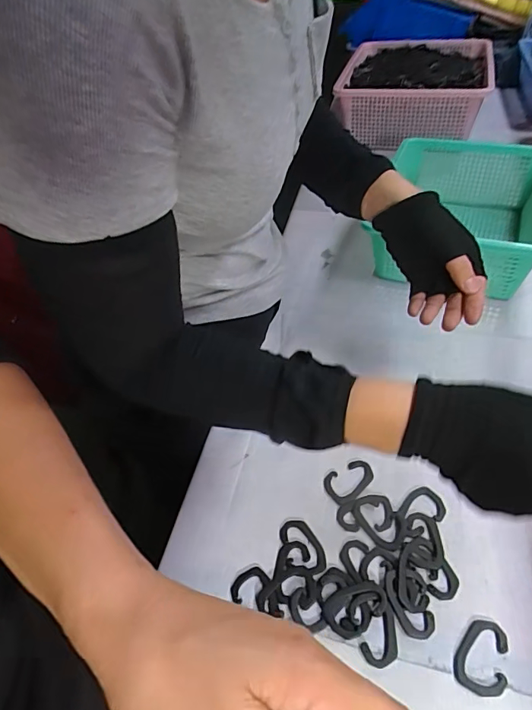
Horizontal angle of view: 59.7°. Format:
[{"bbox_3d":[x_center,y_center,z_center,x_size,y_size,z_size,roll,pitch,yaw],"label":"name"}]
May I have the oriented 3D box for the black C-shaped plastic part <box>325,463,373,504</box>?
[{"bbox_3d":[0.084,0.126,0.468,0.051,0.006,0.036,-35,51,-25],"label":"black C-shaped plastic part"}]

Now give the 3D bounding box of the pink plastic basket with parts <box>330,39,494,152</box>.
[{"bbox_3d":[0.362,-0.666,1.152,0.328,0.120,0.474,10,47,16],"label":"pink plastic basket with parts"}]

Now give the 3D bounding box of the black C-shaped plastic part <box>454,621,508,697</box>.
[{"bbox_3d":[0.165,0.231,0.356,0.036,0.004,0.051,11,47,17],"label":"black C-shaped plastic part"}]

